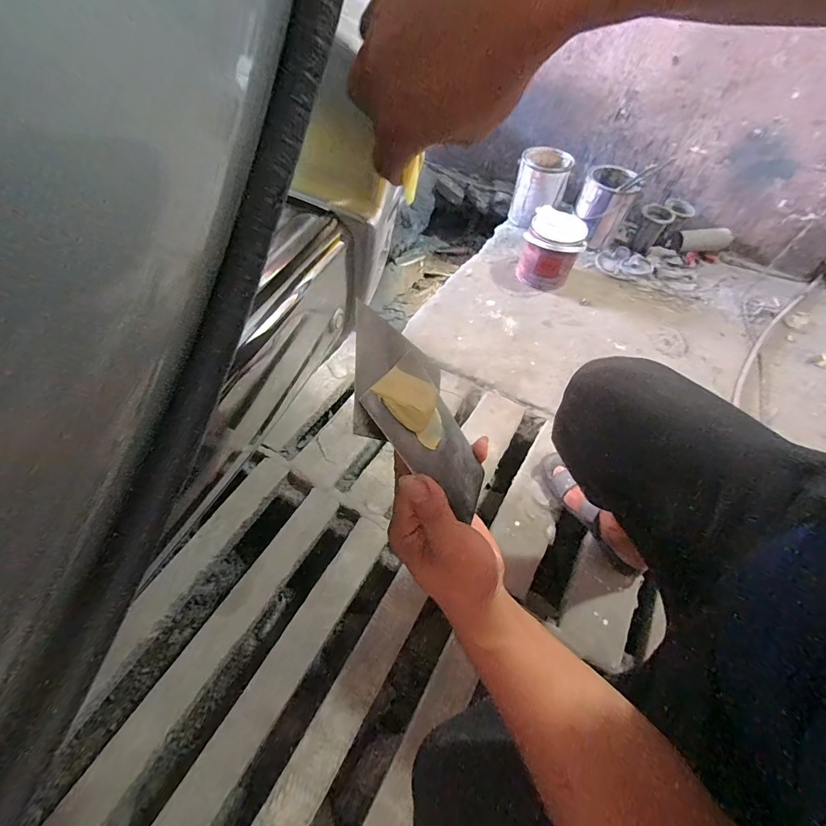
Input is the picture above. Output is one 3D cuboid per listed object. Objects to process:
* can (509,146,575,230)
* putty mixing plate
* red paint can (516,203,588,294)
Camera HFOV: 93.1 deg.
[{"bbox_3d":[0.417,-0.752,1.305,0.164,0.175,0.170,19,58,9],"label":"can"},{"bbox_3d":[0.010,0.007,0.263,0.018,0.169,0.074,-5,48,38],"label":"putty mixing plate"},{"bbox_3d":[0.395,-0.467,1.126,0.155,0.171,0.150,16,57,7],"label":"red paint can"}]

